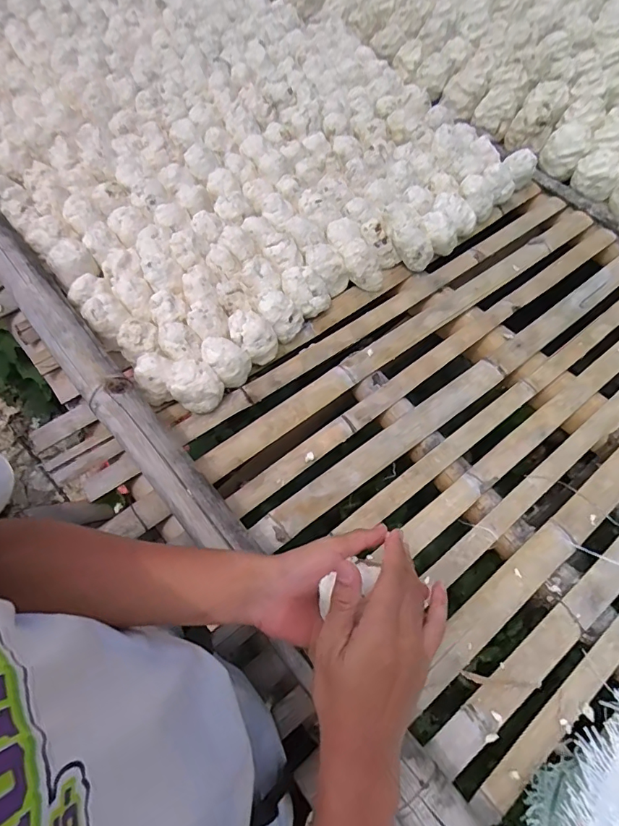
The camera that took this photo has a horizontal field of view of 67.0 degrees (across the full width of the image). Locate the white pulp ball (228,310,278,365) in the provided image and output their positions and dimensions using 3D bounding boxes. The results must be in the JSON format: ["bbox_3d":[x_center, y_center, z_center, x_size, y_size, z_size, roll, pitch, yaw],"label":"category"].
[{"bbox_3d":[-0.086,-0.117,0.722,0.065,0.064,0.063,0,64,0],"label":"white pulp ball"}]

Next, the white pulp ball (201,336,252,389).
[{"bbox_3d":[-0.122,-0.076,0.703,0.061,0.056,0.066,0,64,0],"label":"white pulp ball"}]

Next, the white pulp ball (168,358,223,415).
[{"bbox_3d":[-0.165,-0.038,0.677,0.066,0.062,0.067,0,64,0],"label":"white pulp ball"}]

